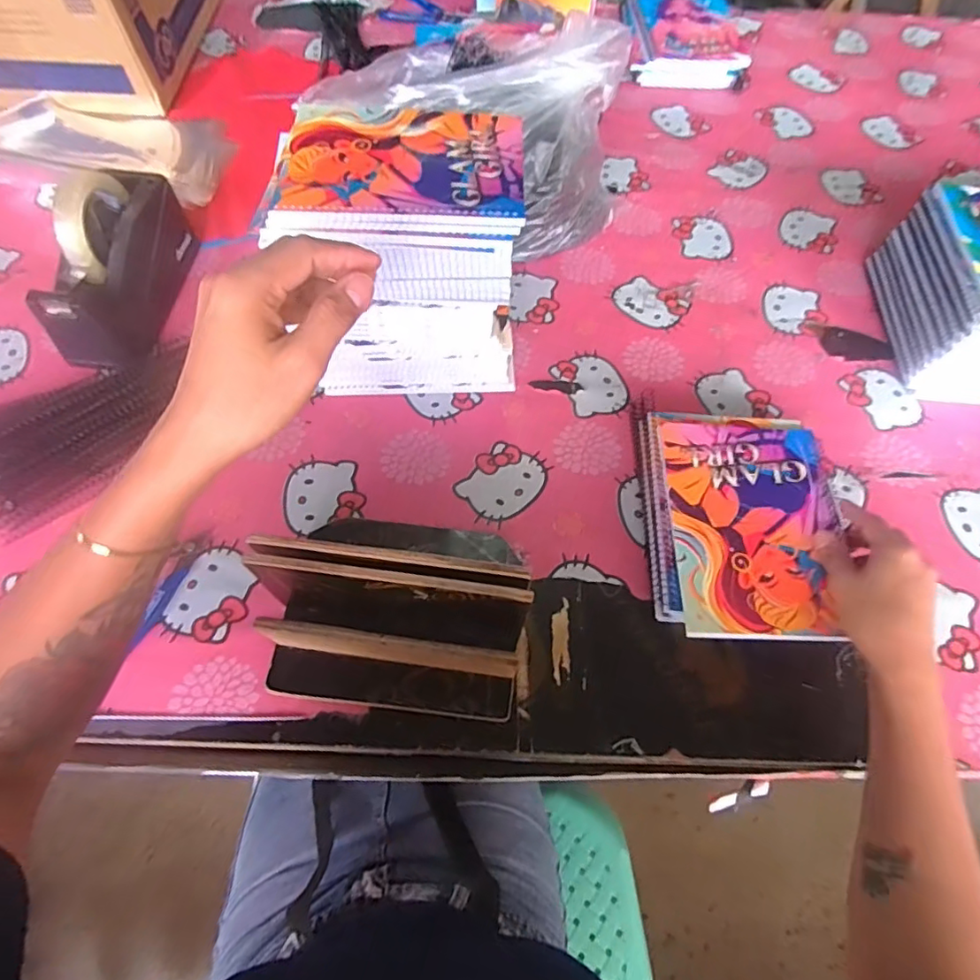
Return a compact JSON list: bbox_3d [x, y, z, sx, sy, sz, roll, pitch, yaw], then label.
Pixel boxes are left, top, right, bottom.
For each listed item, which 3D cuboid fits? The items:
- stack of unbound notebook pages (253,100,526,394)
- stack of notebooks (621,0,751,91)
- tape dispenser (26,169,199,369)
[{"bbox_3d":[-0.081,-0.220,0.532,0.206,0.190,0.171,-1,63,-3],"label":"stack of unbound notebook pages"},{"bbox_3d":[0.319,-0.757,0.925,0.177,0.034,0.241,2,63,-1],"label":"stack of notebooks"},{"bbox_3d":[-0.374,-0.229,0.568,0.067,0.127,0.203,11,63,3],"label":"tape dispenser"}]

